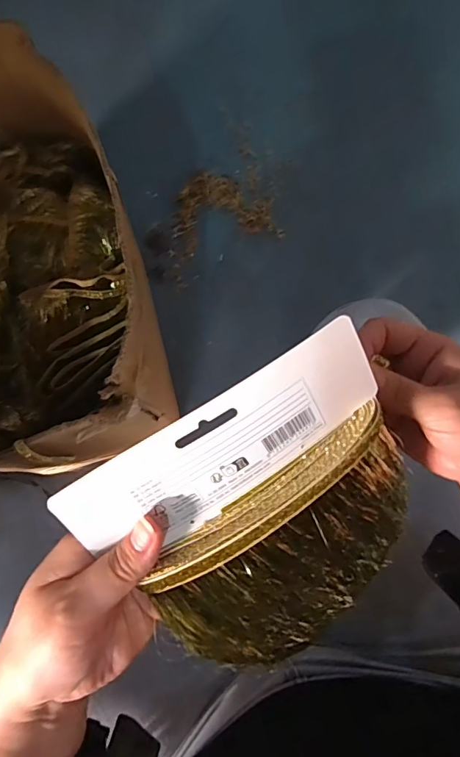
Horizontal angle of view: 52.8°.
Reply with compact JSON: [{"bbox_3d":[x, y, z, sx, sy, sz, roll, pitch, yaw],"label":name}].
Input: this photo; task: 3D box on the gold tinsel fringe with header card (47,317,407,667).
[{"bbox_3d":[0.023,0.075,0.235,0.155,0.020,0.150,-33,108,0],"label":"gold tinsel fringe with header card"}]

